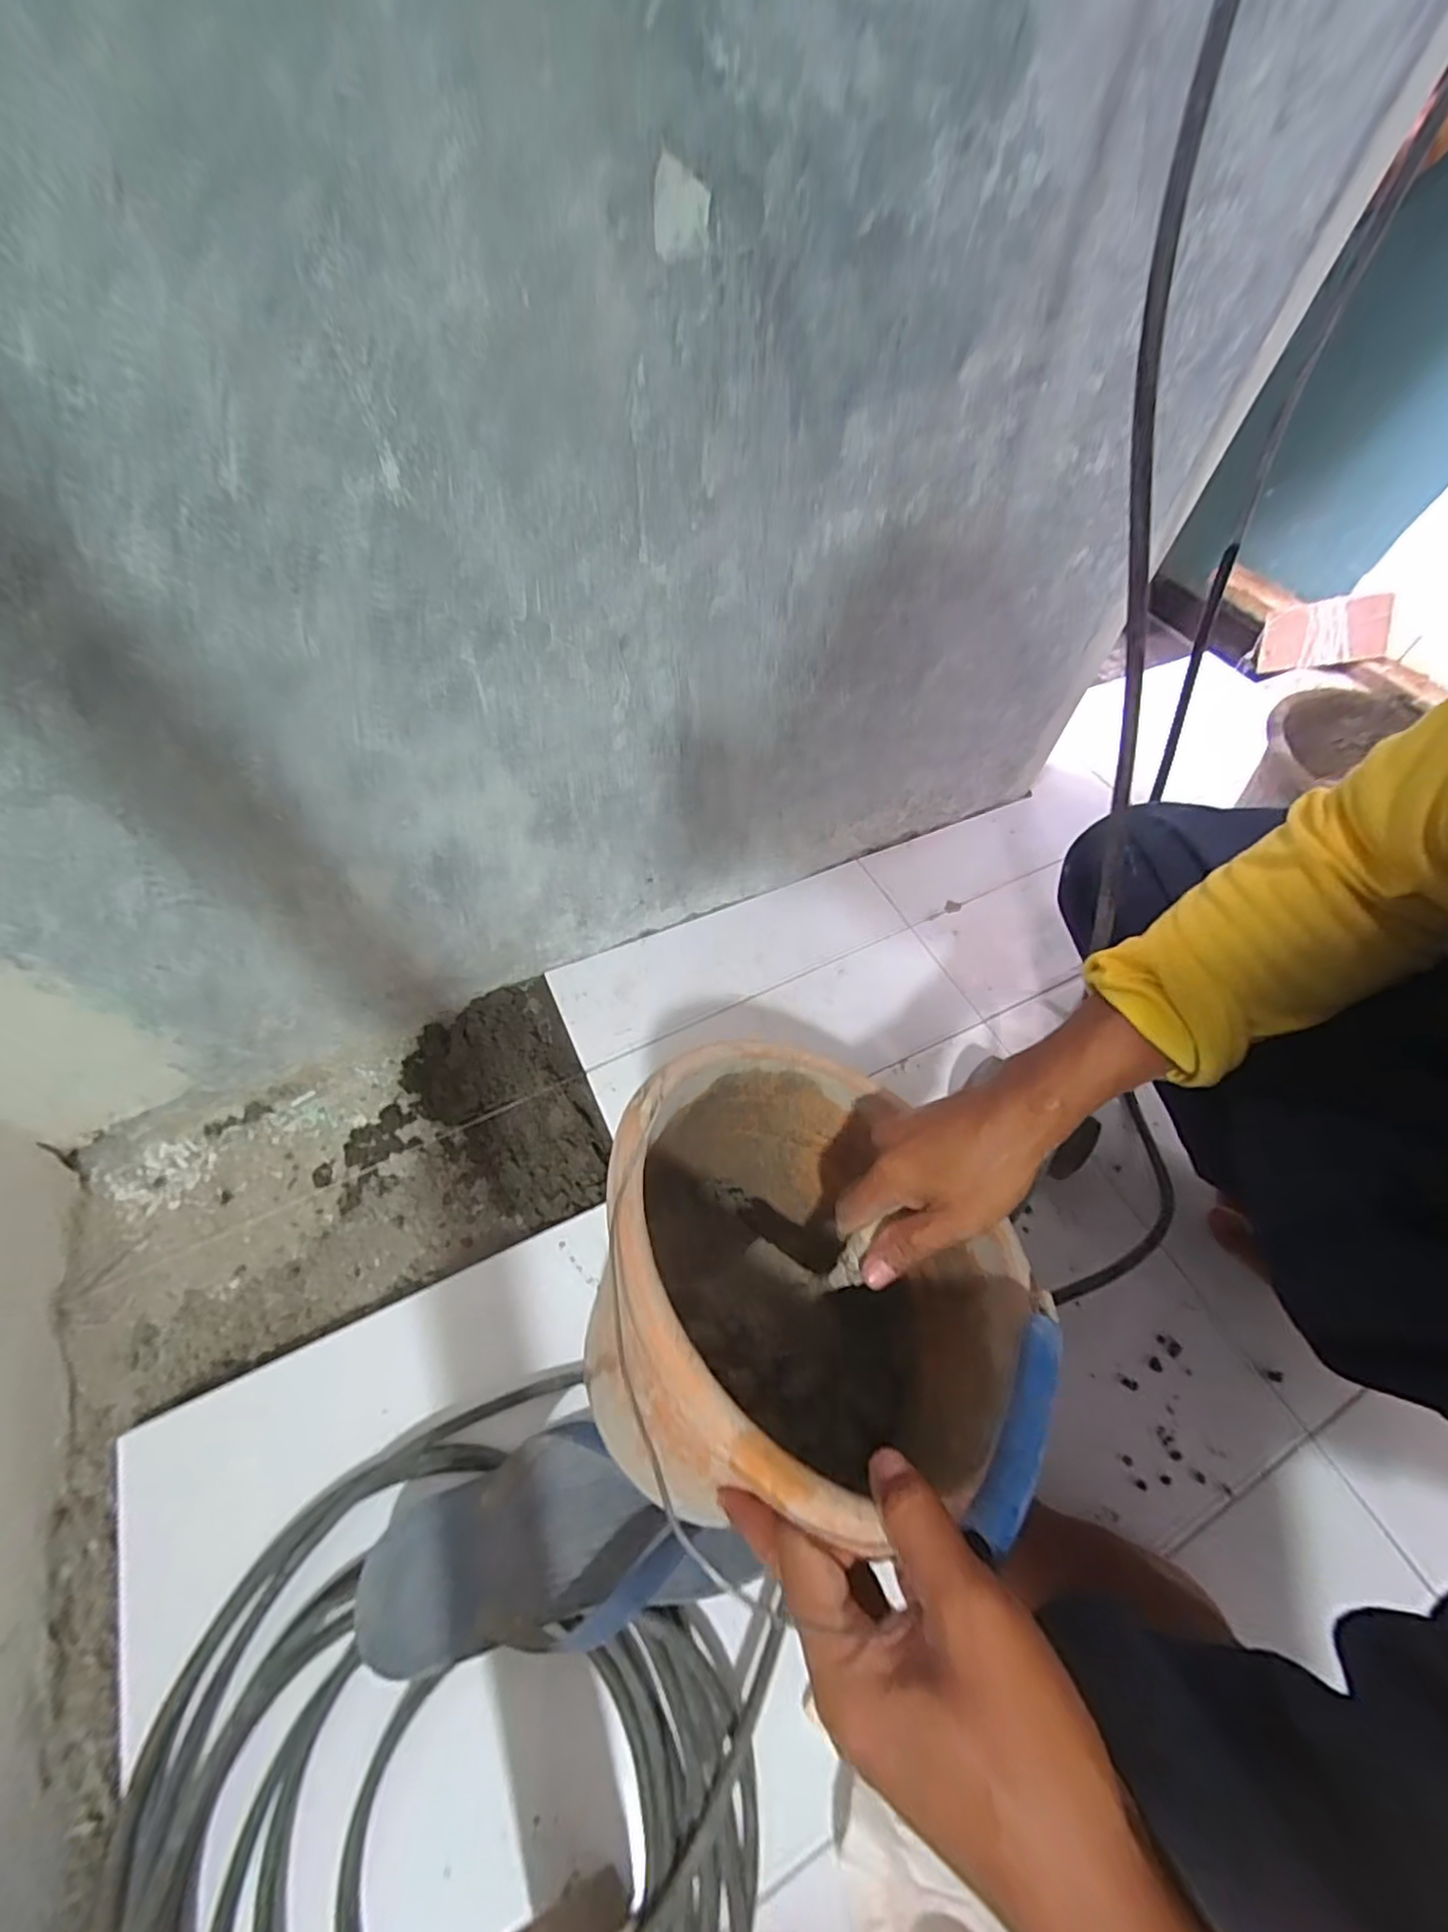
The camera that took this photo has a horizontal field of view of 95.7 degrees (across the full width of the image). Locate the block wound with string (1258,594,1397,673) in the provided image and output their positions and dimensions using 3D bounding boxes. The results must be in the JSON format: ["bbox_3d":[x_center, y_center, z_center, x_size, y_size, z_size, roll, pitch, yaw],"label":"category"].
[{"bbox_3d":[1.125,-0.626,1.232,0.021,0.116,0.182,-12,21,-38],"label":"block wound with string"}]

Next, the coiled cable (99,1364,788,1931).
[{"bbox_3d":[-0.154,0.479,0.376,0.354,0.055,0.353,35,62,18],"label":"coiled cable"}]

